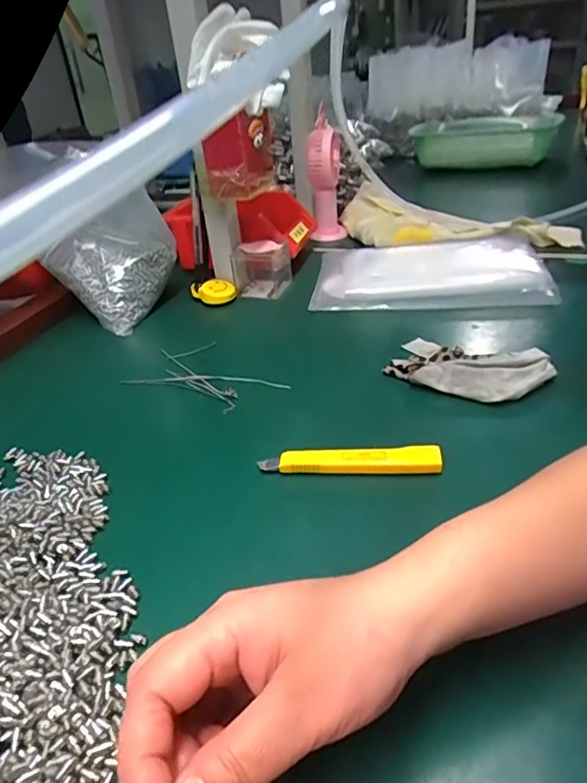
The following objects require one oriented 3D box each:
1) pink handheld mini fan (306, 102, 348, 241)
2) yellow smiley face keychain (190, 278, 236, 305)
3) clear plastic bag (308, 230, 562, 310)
[{"bbox_3d":[0.047,-0.309,0.804,0.051,0.162,0.042,-7,34,-1],"label":"pink handheld mini fan"},{"bbox_3d":[-0.097,-0.123,0.664,0.052,0.018,0.035,-12,34,-9],"label":"yellow smiley face keychain"},{"bbox_3d":[0.159,-0.145,0.652,0.265,0.023,0.189,2,34,12],"label":"clear plastic bag"}]

